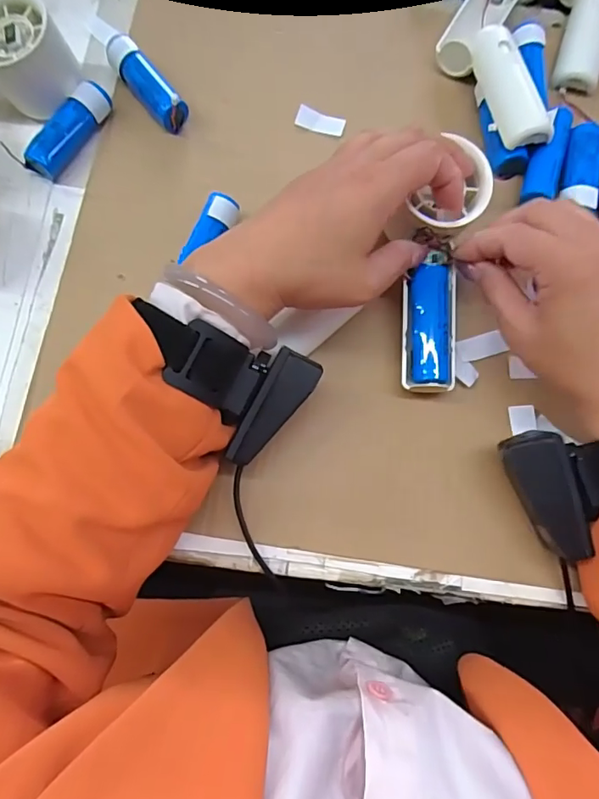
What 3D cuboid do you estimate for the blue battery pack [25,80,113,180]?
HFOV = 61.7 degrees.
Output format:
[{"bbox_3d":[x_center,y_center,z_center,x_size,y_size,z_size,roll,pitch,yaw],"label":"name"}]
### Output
[{"bbox_3d":[-0.160,-0.188,0.350,0.022,0.020,0.073,32,79,6],"label":"blue battery pack"}]

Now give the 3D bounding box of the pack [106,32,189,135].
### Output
[{"bbox_3d":[-0.109,-0.225,0.359,0.023,0.019,0.083,-40,81,-9],"label":"pack"}]

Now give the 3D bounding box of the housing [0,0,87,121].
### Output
[{"bbox_3d":[-0.184,-0.230,0.341,0.060,0.055,0.056,-27,79,-7],"label":"housing"}]

